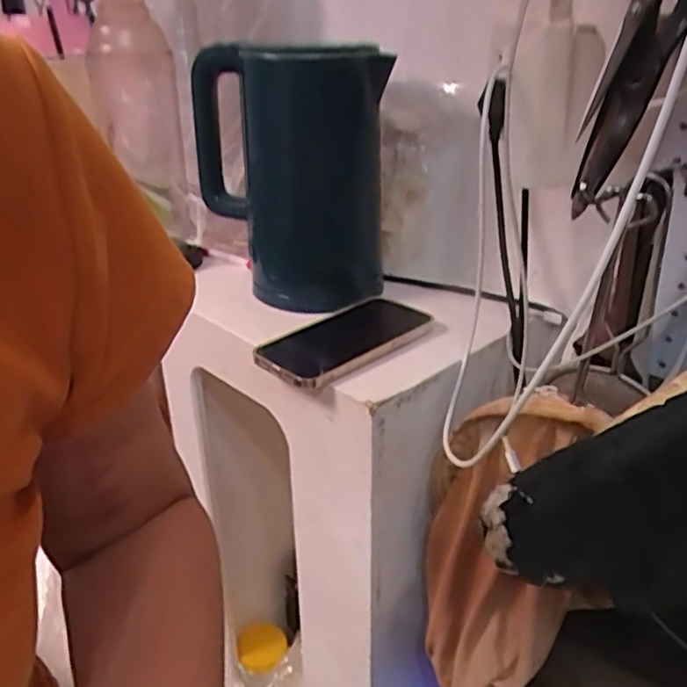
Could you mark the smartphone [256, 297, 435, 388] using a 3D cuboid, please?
[{"bbox_3d":[0.000,-0.005,0.586,0.153,0.012,0.088,-26,37,-37],"label":"smartphone"}]

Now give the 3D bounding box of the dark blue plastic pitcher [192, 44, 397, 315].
[{"bbox_3d":[-0.048,-0.165,0.661,0.167,0.245,0.135,-5,23,-7],"label":"dark blue plastic pitcher"}]

